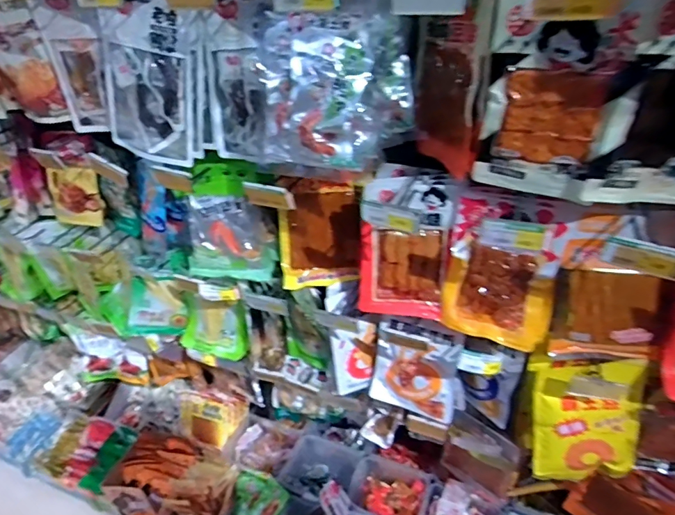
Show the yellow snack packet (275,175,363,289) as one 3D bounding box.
[{"bbox_3d":[-0.033,-0.055,0.976,0.172,0.223,0.041,-5,10,-10],"label":"yellow snack packet"}]

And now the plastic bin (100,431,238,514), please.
[{"bbox_3d":[-0.478,0.678,1.341,0.367,0.154,0.221,12,40,20],"label":"plastic bin"}]

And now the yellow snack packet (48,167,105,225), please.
[{"bbox_3d":[-0.666,-0.154,1.156,0.167,0.146,0.017,9,23,21],"label":"yellow snack packet"}]

